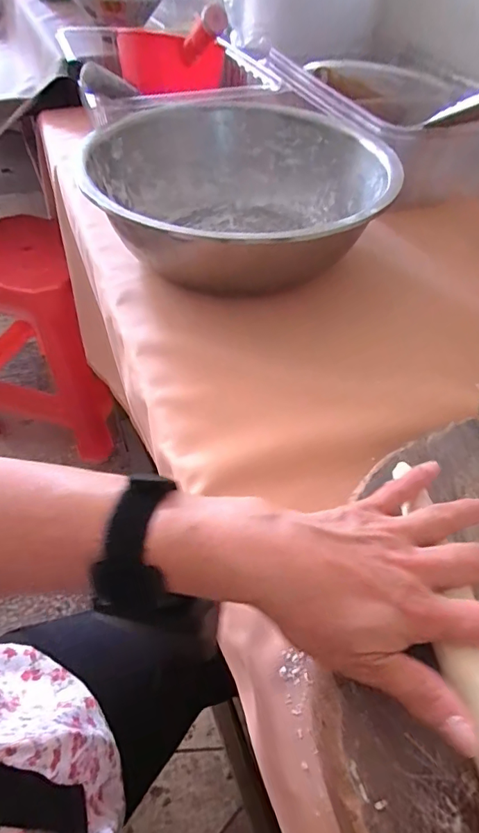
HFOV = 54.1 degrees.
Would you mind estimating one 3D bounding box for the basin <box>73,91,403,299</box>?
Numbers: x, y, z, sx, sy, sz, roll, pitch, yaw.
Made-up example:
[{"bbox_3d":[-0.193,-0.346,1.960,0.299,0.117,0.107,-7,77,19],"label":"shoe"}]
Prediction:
[{"bbox_3d":[-0.005,-0.260,0.547,0.306,0.104,0.331,2,50,-2],"label":"basin"}]

